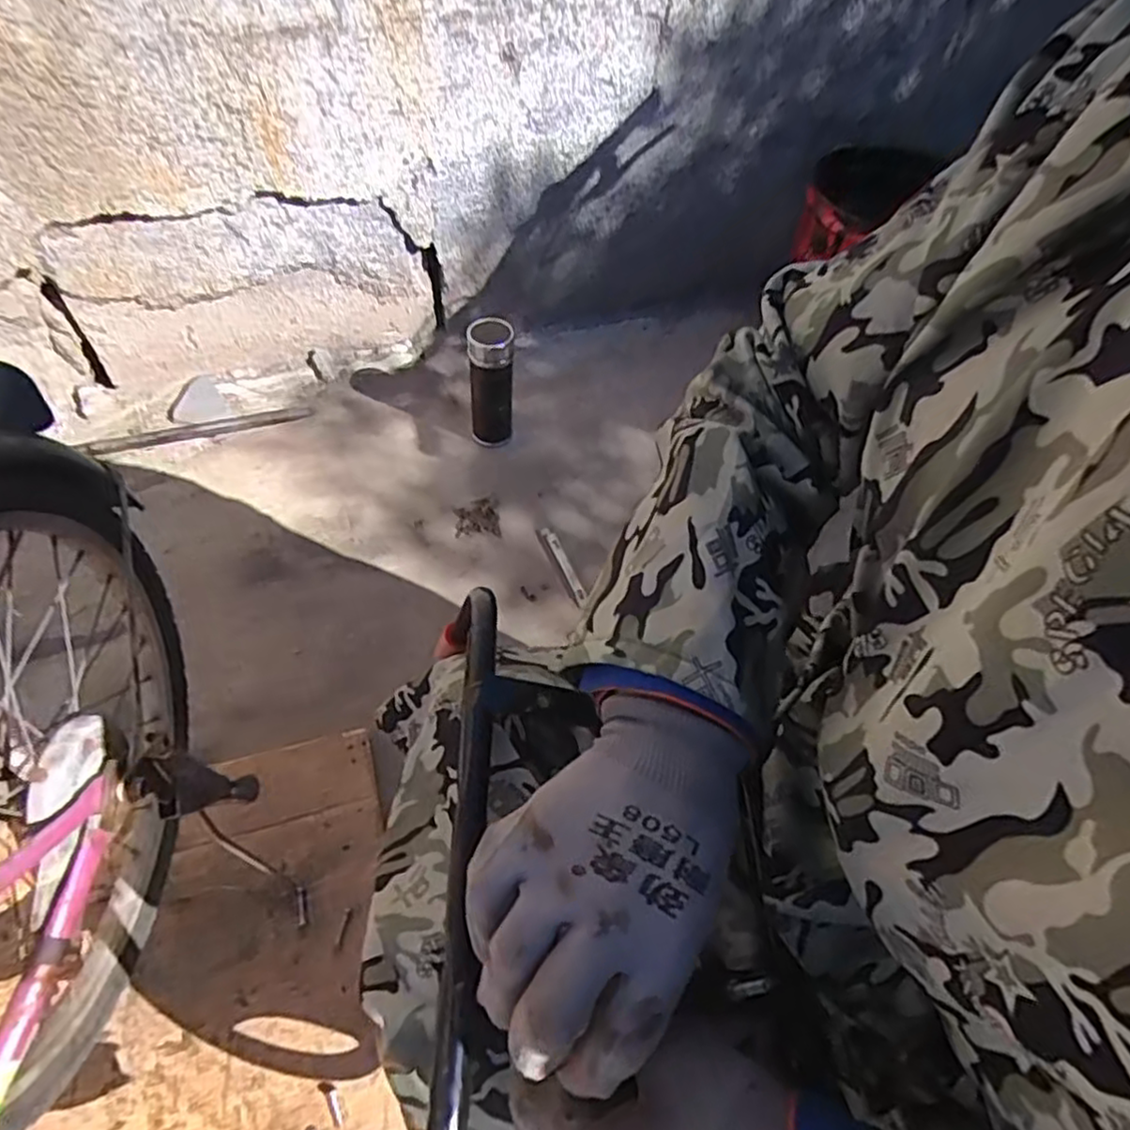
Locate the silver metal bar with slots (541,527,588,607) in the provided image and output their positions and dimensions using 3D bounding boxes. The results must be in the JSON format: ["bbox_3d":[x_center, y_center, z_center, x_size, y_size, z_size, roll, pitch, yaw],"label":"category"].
[{"bbox_3d":[0.000,-0.001,1.066,0.022,0.011,0.155,-16,56,-16],"label":"silver metal bar with slots"}]

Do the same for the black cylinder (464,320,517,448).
[{"bbox_3d":[-0.122,-0.296,1.135,0.082,0.209,0.060,-3,50,1],"label":"black cylinder"}]

